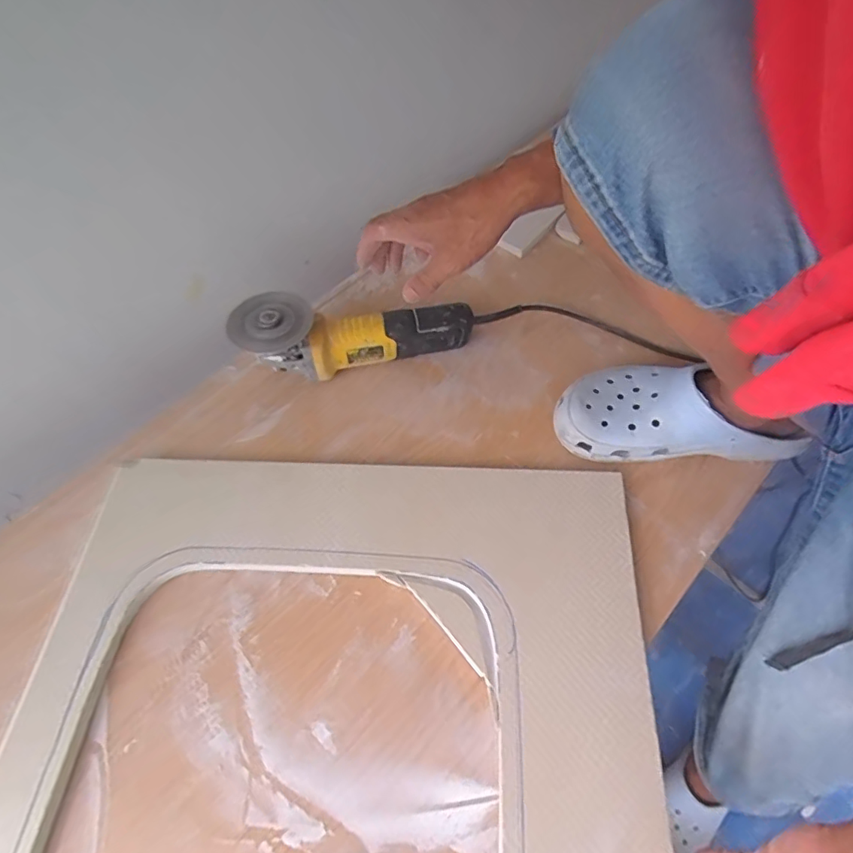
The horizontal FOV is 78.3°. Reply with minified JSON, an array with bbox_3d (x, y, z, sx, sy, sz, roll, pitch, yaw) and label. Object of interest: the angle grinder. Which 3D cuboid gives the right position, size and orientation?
[{"bbox_3d":[-0.090,-0.128,0.673,0.286,0.099,0.086,-13,58,-4],"label":"angle grinder"}]

